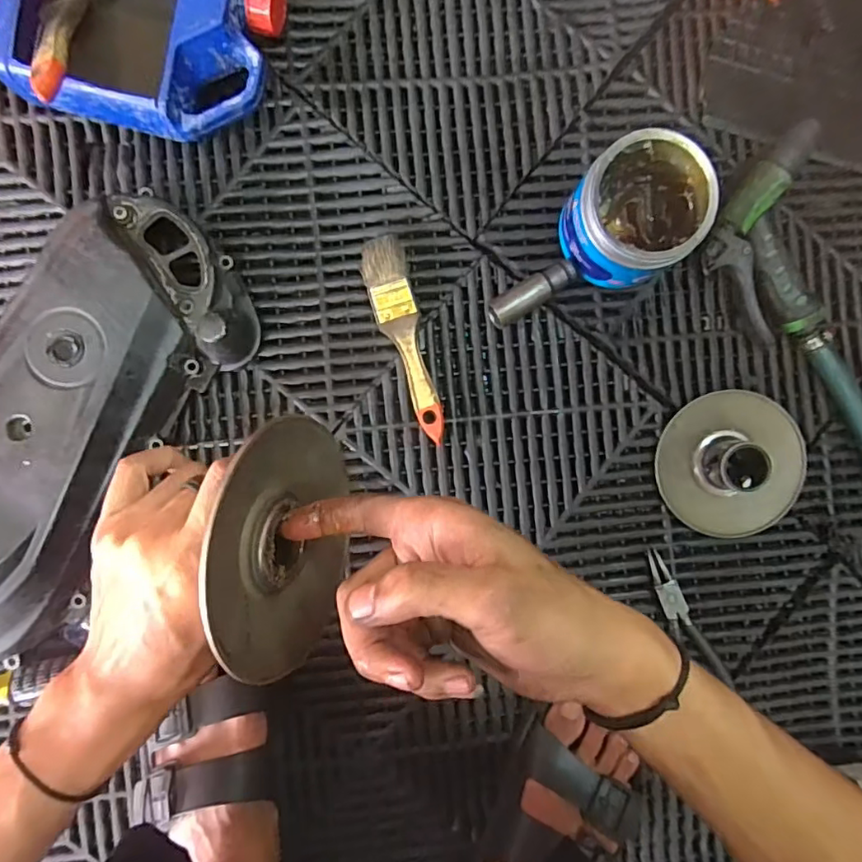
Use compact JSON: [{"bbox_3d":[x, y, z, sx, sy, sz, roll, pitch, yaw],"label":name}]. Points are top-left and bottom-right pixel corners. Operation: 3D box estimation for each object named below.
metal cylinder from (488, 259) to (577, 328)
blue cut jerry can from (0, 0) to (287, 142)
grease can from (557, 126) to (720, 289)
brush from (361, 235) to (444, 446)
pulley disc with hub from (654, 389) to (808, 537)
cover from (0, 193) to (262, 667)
[{"bbox_3d":[0.086,-0.118,0.477,0.081,0.024,0.025,-33,92,-3],"label":"metal cylinder"},{"bbox_3d":[-0.224,-0.307,0.432,0.187,0.078,0.162,15,89,-3],"label":"blue cut jerry can"},{"bbox_3d":[0.167,-0.176,0.452,0.105,0.086,0.097,0,90,-3],"label":"grease can"},{"bbox_3d":[-0.024,-0.077,0.474,0.036,0.021,0.173,-14,91,-3],"label":"brush"},{"bbox_3d":[0.263,0.029,0.481,0.123,0.041,0.120,0,90,-3],"label":"pulley disc with hub"},{"bbox_3d":[-0.289,-0.003,0.428,0.163,0.078,0.376,31,88,-3],"label":"cover"}]

